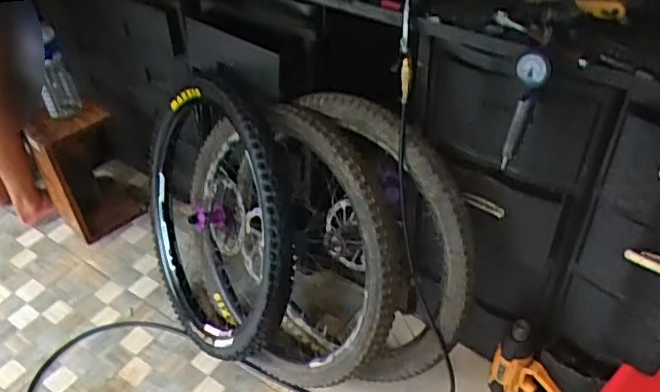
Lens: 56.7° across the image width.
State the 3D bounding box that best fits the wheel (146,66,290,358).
[{"bbox_3d":[-0.275,0.078,1.531,0.137,0.738,0.671,-5,38,-36],"label":"wheel"}]

